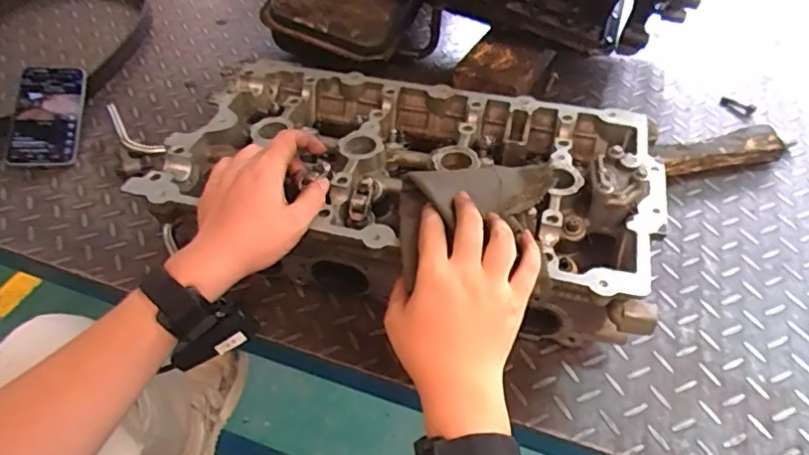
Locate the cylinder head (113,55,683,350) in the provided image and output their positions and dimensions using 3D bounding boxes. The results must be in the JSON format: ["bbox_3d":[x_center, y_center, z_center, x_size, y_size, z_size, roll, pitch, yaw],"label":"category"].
[{"bbox_3d":[0.010,-0.028,0.561,0.427,0.137,0.220,11,49,11],"label":"cylinder head"}]

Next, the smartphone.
[{"bbox_3d":[-0.459,-0.143,0.732,0.086,0.014,0.146,-5,69,-7],"label":"smartphone"}]

